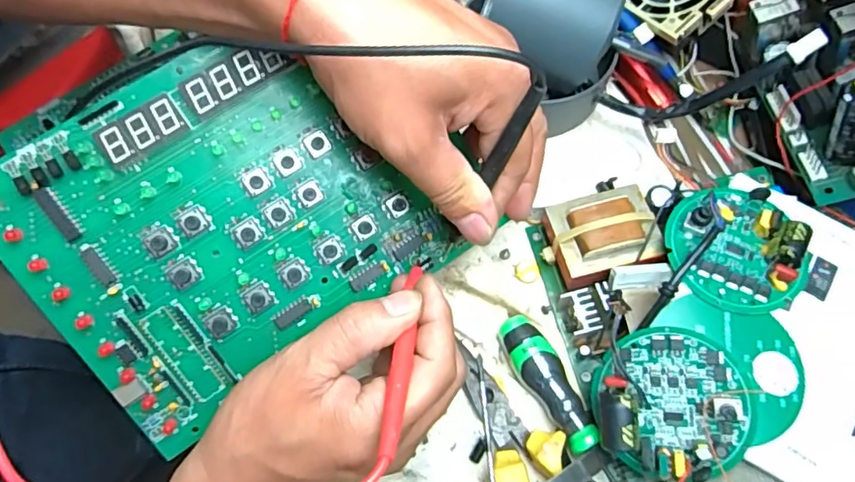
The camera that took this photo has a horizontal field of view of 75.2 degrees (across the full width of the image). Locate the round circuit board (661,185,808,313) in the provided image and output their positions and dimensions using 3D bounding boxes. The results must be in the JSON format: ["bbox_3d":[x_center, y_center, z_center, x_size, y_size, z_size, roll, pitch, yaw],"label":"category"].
[{"bbox_3d":[0.162,0.002,0.287,0.063,0.019,0.070,-29,71,-12],"label":"round circuit board"}]

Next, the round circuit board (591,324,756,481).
[{"bbox_3d":[0.116,0.078,0.265,0.067,0.017,0.070,-3,78,14],"label":"round circuit board"}]

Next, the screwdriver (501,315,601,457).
[{"bbox_3d":[0.065,0.077,0.303,0.020,0.024,0.076,-29,71,-12],"label":"screwdriver"}]

